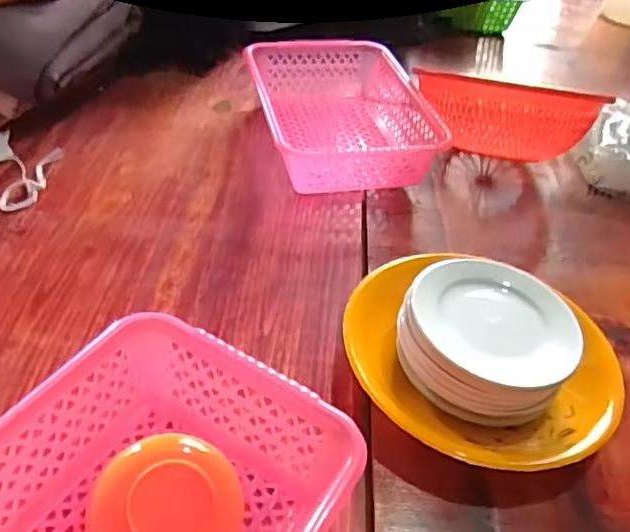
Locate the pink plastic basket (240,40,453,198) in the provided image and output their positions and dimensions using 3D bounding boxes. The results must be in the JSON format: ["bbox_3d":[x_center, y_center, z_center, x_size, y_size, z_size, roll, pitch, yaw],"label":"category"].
[{"bbox_3d":[0.029,-0.207,0.835,0.208,0.077,0.287,-5,44,-13],"label":"pink plastic basket"}]

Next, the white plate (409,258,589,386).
[{"bbox_3d":[0.158,0.042,0.533,0.141,0.018,0.128,26,44,19],"label":"white plate"}]

